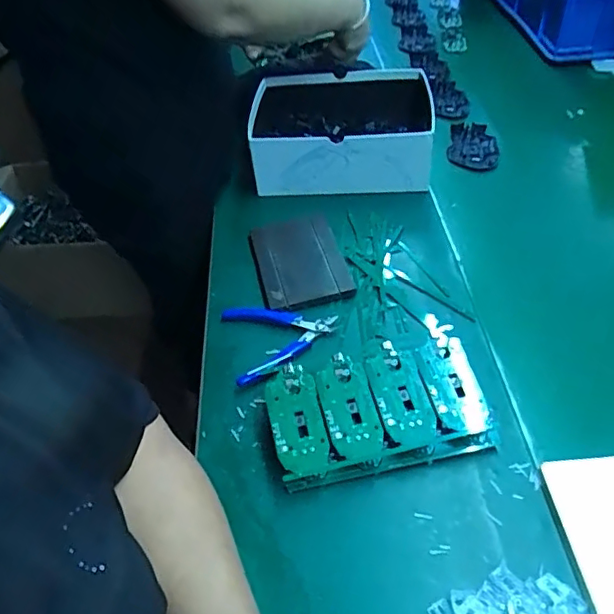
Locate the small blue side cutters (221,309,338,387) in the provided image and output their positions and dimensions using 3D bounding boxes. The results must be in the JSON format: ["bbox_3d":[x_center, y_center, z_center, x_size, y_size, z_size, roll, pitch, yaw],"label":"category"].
[{"bbox_3d":[-0.024,0.031,0.574,0.111,0.022,0.087,-11,47,-6],"label":"small blue side cutters"}]

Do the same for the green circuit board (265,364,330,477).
[{"bbox_3d":[-0.010,0.097,0.495,0.043,0.012,0.099,-13,54,-4],"label":"green circuit board"}]

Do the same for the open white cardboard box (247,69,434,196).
[{"bbox_3d":[0.047,-0.234,0.758,0.226,0.088,0.174,-1,46,3],"label":"open white cardboard box"}]

